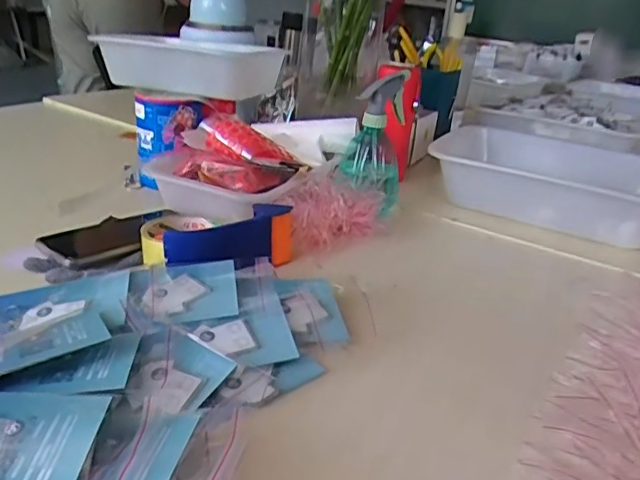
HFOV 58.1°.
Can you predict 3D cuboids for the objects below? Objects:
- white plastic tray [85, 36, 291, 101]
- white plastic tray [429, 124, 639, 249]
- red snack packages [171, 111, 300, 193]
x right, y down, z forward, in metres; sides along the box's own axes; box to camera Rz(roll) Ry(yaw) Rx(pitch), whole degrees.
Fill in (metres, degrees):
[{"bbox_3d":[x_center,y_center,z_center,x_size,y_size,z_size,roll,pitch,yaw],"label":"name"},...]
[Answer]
[{"bbox_3d":[-0.176,-0.243,0.817,0.219,0.068,0.170,11,26,15],"label":"white plastic tray"},{"bbox_3d":[0.349,-0.099,0.872,0.344,0.074,0.308,13,26,15],"label":"white plastic tray"},{"bbox_3d":[-0.109,-0.110,0.707,0.162,0.059,0.105,14,26,18],"label":"red snack packages"}]

